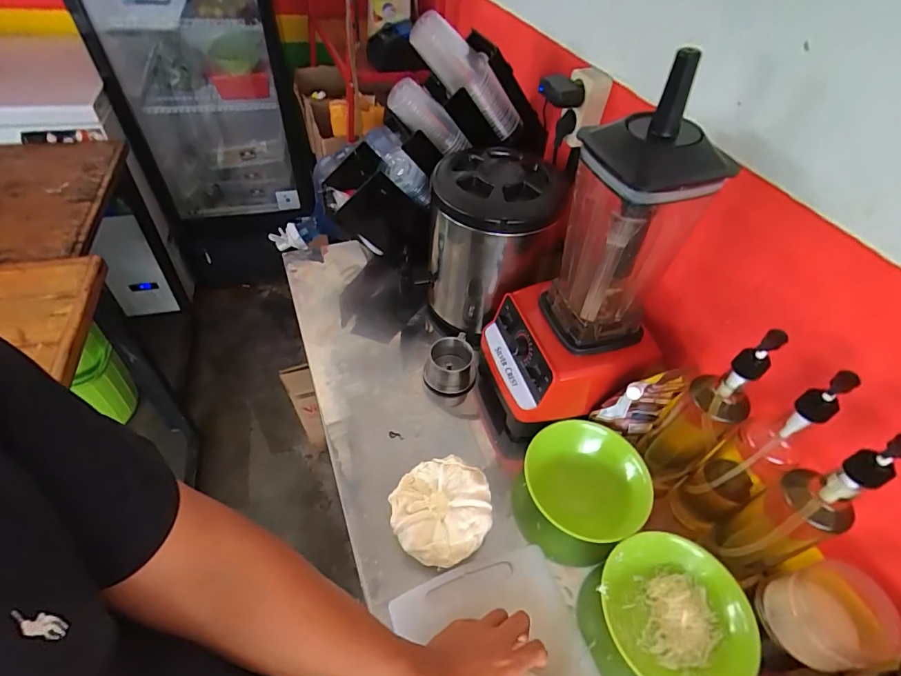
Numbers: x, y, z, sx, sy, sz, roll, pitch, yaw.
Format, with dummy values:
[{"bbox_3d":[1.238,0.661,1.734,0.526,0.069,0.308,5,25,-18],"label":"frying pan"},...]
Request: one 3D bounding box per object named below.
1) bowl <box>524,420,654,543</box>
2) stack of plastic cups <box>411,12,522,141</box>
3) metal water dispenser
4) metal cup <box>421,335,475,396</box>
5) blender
[{"bbox_3d":[0.190,0.203,0.635,0.149,0.072,0.165,-10,50,-14],"label":"bowl"},{"bbox_3d":[0.037,-0.449,0.779,0.240,0.074,0.085,33,37,-34],"label":"stack of plastic cups"},{"bbox_3d":[0.069,-0.161,0.810,0.193,0.294,0.230,12,49,5],"label":"metal water dispenser"},{"bbox_3d":[0.002,0.043,0.770,0.084,0.057,0.082,3,48,-3],"label":"metal cup"},{"bbox_3d":[0.180,-0.076,0.578,0.188,0.450,0.175,-3,49,-8],"label":"blender"}]

